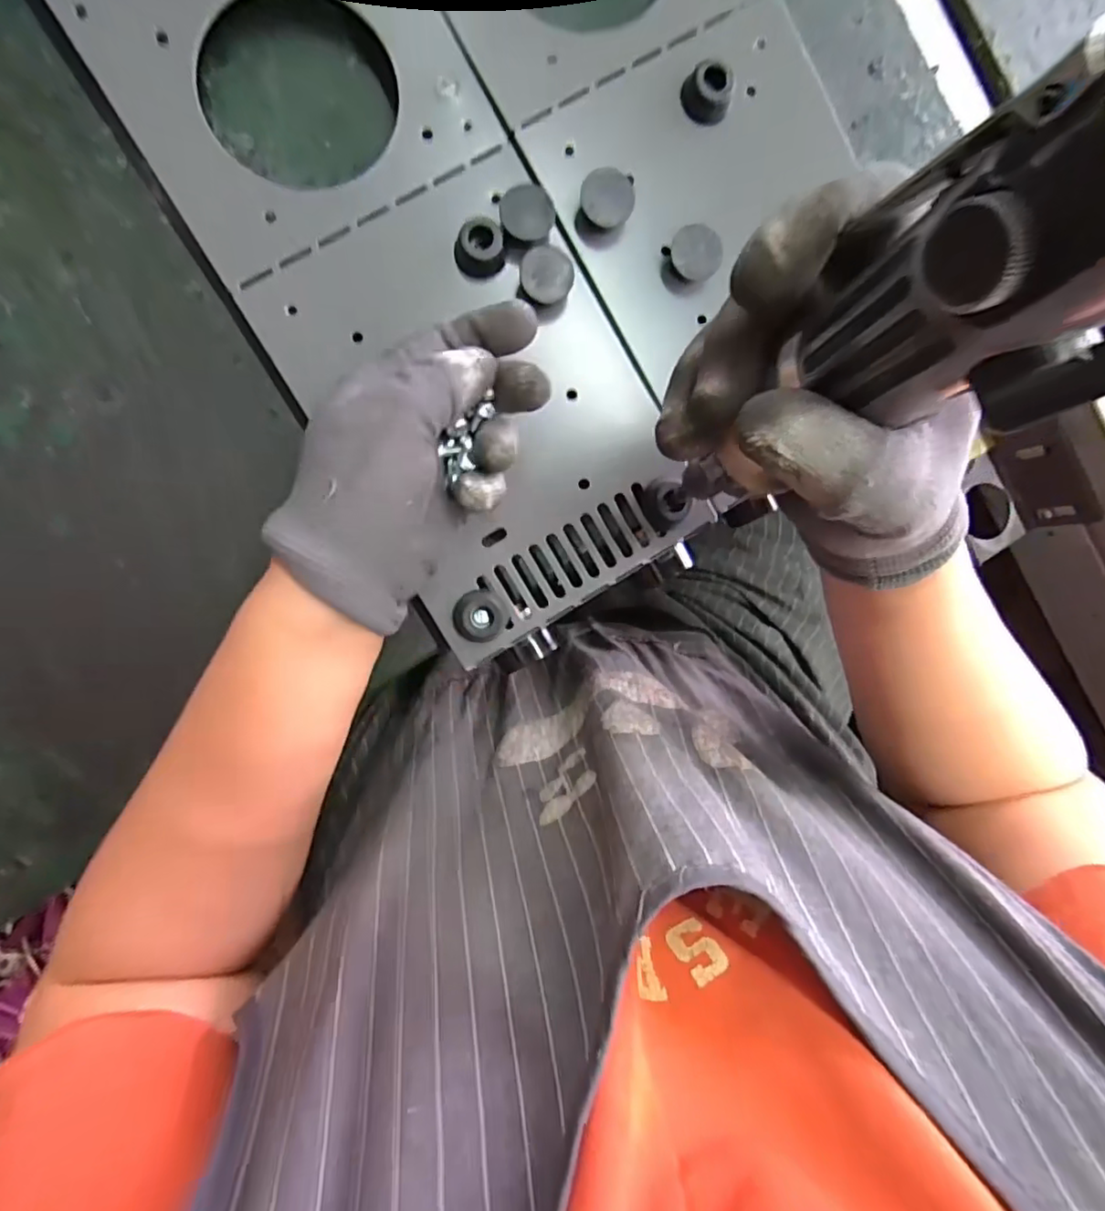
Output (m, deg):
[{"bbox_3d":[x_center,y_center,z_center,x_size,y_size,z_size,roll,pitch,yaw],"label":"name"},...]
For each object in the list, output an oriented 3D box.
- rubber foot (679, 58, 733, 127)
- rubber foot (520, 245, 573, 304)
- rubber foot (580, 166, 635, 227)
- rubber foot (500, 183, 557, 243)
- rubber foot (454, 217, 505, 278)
[{"bbox_3d":[0.074,-0.242,0.284,0.019,0.014,0.020,0,93,-6],"label":"rubber foot"},{"bbox_3d":[-0.002,-0.154,0.280,0.024,0.011,0.023,0,128,0],"label":"rubber foot"},{"bbox_3d":[0.025,-0.188,0.283,0.024,0.015,0.023,0,93,-6],"label":"rubber foot"},{"bbox_3d":[-0.012,-0.181,0.281,0.025,0.011,0.024,-10,94,-6],"label":"rubber foot"},{"bbox_3d":[-0.034,-0.165,0.280,0.022,0.014,0.021,-4,94,-6],"label":"rubber foot"}]

